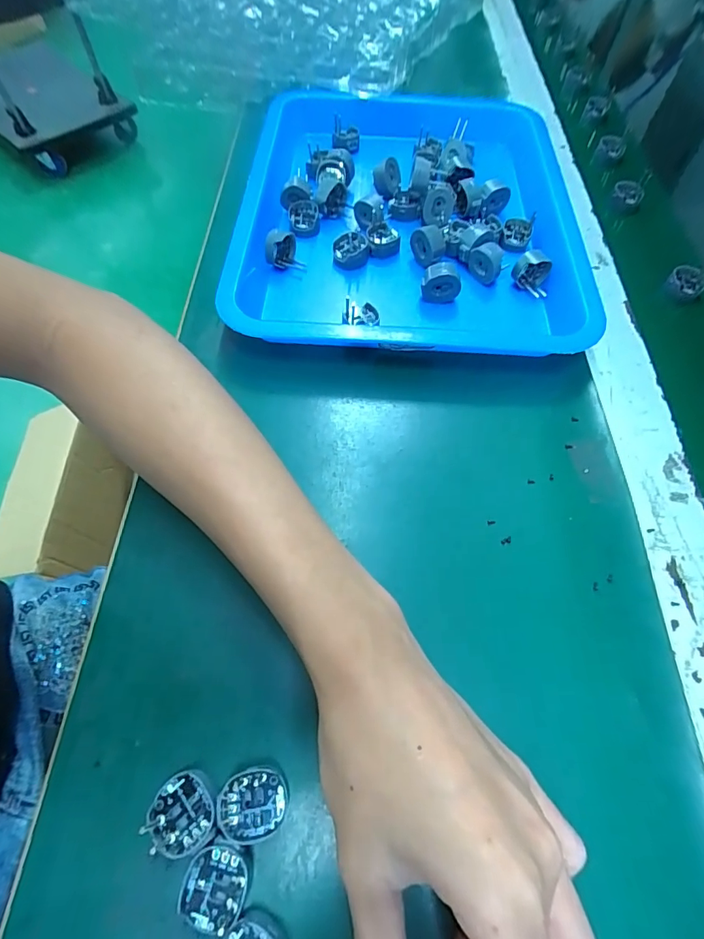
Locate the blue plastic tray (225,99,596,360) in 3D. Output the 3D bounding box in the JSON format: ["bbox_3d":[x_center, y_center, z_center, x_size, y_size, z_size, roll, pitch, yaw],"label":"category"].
[{"bbox_3d":[0.049,-0.227,0.380,0.286,0.038,0.342,1,61,-1],"label":"blue plastic tray"}]

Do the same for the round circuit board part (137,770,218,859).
[{"bbox_3d":[-0.071,0.144,0.186,0.028,0.007,0.026,1,61,-1],"label":"round circuit board part"}]

